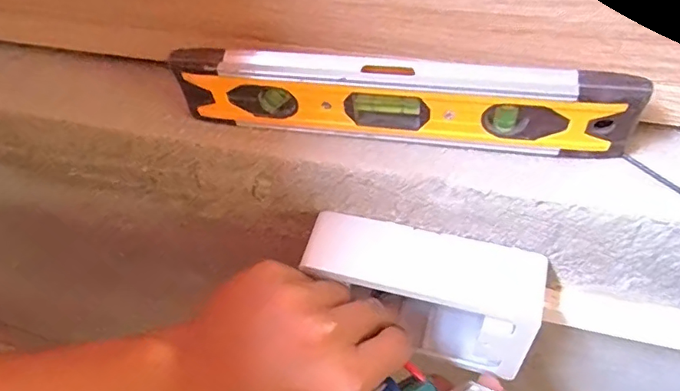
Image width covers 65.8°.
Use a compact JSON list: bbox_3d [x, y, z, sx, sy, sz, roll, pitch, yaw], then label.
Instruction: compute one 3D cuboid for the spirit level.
[{"bbox_3d":[0.025,-0.046,0.251,0.212,0.042,0.014,7,48,10],"label":"spirit level"}]

